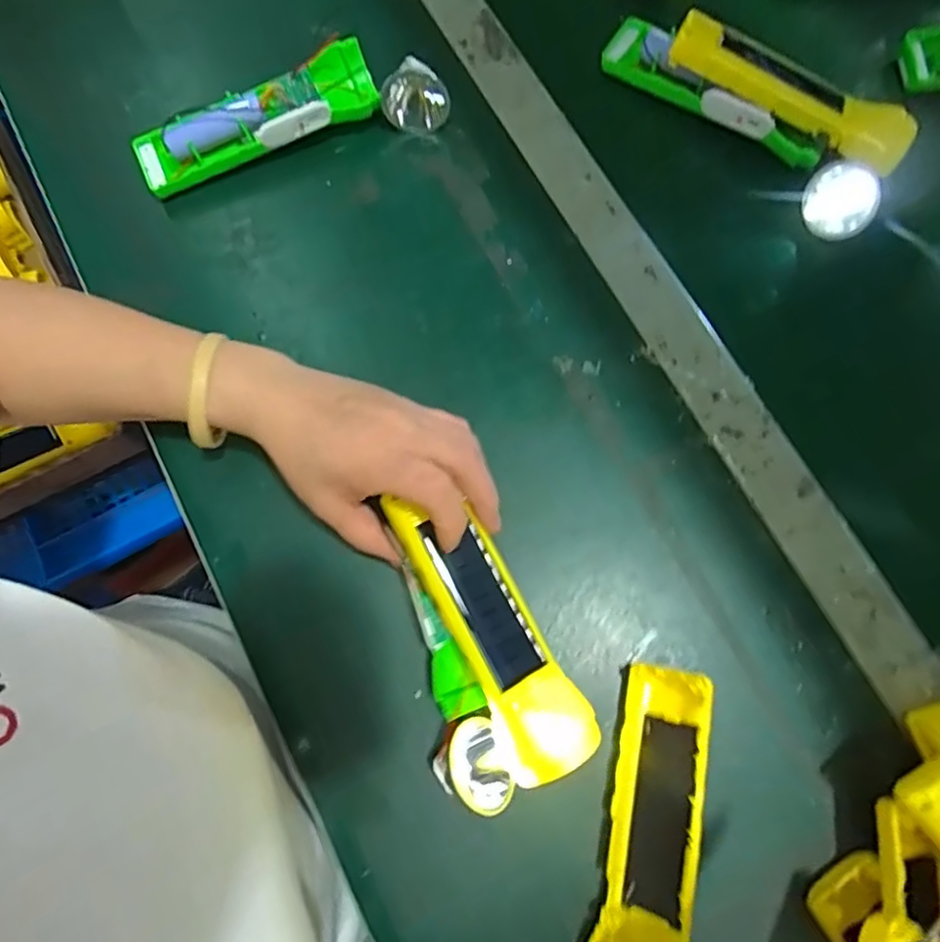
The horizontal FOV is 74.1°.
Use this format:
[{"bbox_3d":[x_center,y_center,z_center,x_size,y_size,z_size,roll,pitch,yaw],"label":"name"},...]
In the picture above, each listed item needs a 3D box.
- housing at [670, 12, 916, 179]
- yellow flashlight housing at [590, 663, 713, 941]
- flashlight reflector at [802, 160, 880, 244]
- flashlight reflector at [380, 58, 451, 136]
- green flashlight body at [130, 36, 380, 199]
[{"bbox_3d":[0.209,-0.246,0.406,0.160,0.034,0.036,29,78,8],"label":"housing"},{"bbox_3d":[0.092,0.182,0.312,0.040,0.030,0.158,13,76,4],"label":"yellow flashlight housing"},{"bbox_3d":[0.243,-0.177,0.409,0.048,0.009,0.048,0,105,1],"label":"flashlight reflector"},{"bbox_3d":[-0.036,-0.247,0.416,0.043,0.035,0.032,-9,75,-2],"label":"flashlight reflector"},{"bbox_3d":[-0.141,-0.231,0.414,0.163,0.037,0.048,-24,78,-5],"label":"green flashlight body"}]

